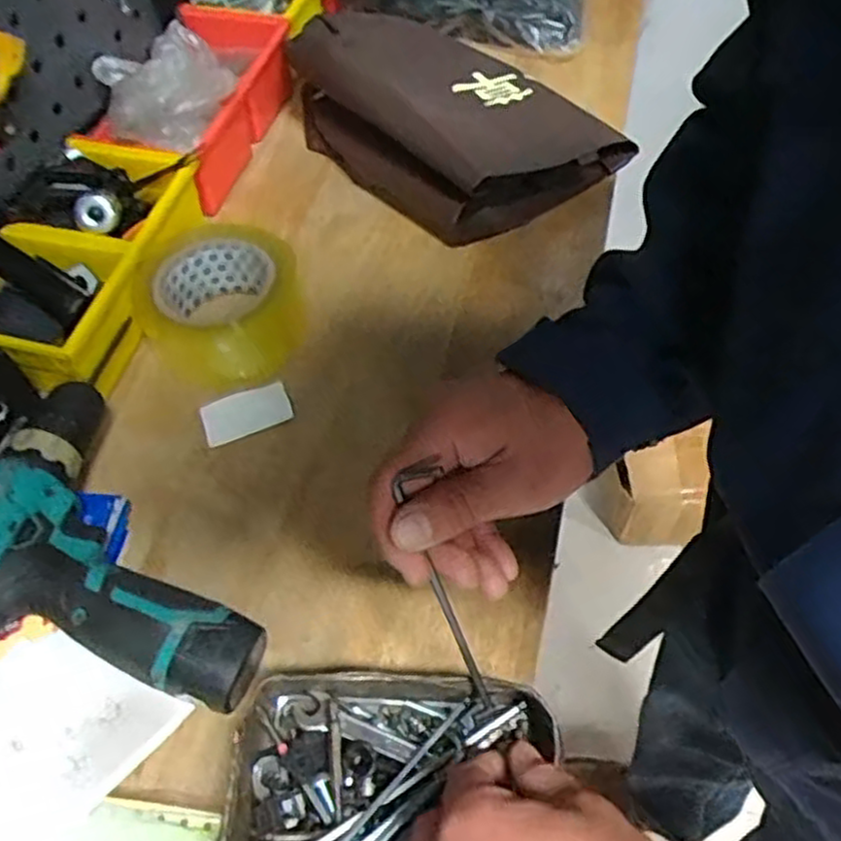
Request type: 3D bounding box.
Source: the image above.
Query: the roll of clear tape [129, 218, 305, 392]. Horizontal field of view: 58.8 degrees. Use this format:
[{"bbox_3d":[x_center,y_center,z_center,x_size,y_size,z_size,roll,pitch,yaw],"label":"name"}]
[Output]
[{"bbox_3d":[-0.152,-0.089,0.578,0.115,0.072,0.123,-1,56,1],"label":"roll of clear tape"}]

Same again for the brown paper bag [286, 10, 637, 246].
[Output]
[{"bbox_3d":[0.019,-0.296,0.697,0.198,0.076,0.296,-36,62,-20],"label":"brown paper bag"}]

